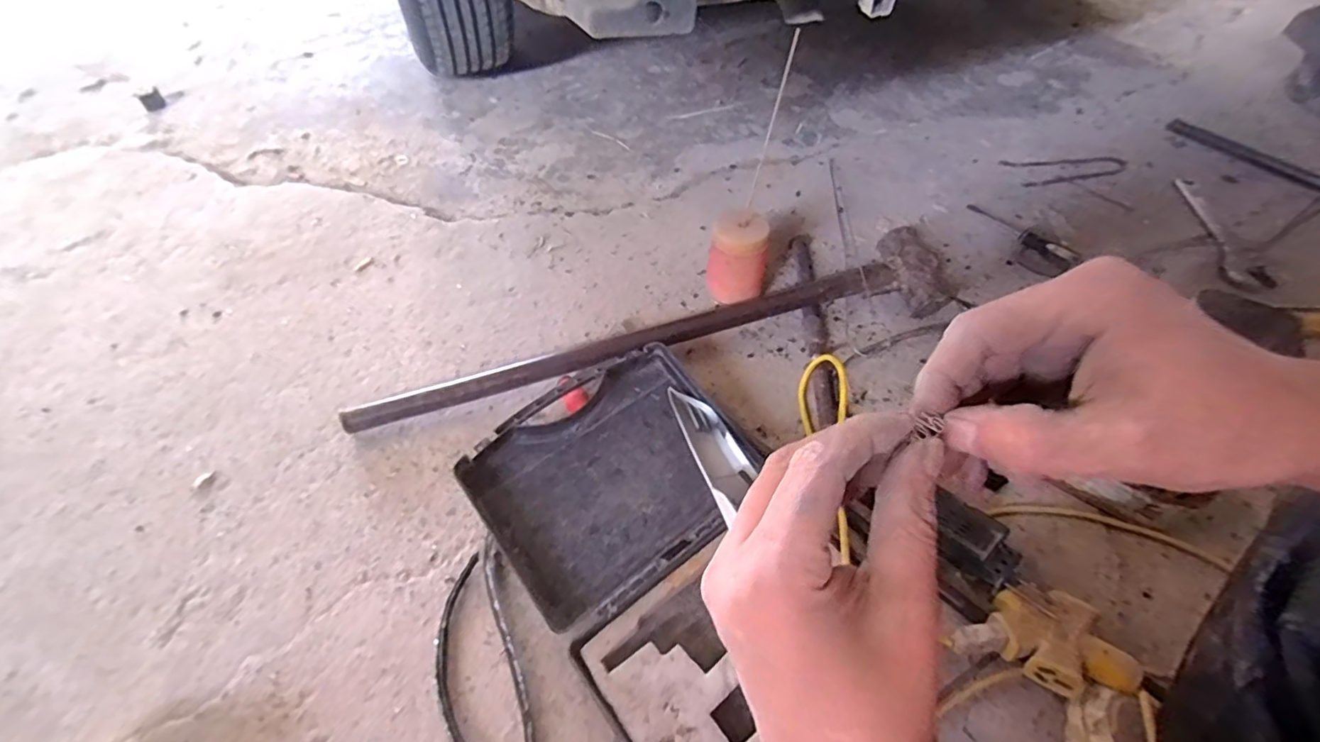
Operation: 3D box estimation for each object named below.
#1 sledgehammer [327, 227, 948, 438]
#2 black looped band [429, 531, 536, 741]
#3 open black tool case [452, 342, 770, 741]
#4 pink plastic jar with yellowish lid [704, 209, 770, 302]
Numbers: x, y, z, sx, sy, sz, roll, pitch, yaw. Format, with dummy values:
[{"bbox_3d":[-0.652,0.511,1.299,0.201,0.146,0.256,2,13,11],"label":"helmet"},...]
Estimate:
[{"bbox_3d":[0.031,-0.059,0.795,0.914,0.083,0.117,-13,55,-8],"label":"sledgehammer"},{"bbox_3d":[-0.186,0.288,0.560,0.087,0.015,0.237,-18,56,-12],"label":"black looped band"},{"bbox_3d":[0.009,0.190,0.611,0.303,0.077,0.440,-30,59,-19],"label":"open black tool case"},{"bbox_3d":[0.115,-0.156,0.838,0.083,0.134,0.077,7,55,6],"label":"pink plastic jar with yellowish lid"}]

